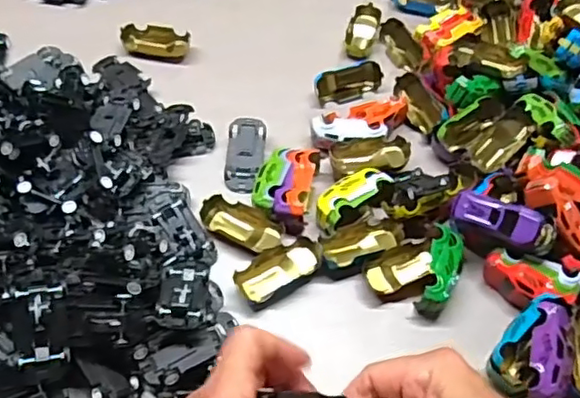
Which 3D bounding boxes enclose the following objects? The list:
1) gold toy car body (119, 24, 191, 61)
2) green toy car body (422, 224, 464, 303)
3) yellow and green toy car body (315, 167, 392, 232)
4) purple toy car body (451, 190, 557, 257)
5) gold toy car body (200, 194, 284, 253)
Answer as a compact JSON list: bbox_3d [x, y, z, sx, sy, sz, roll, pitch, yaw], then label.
[{"bbox_3d":[-0.126,-0.146,0.566,0.062,0.014,0.034,5,54,0],"label":"gold toy car body"},{"bbox_3d":[0.109,0.050,0.431,0.023,0.025,0.060,15,55,7],"label":"green toy car body"},{"bbox_3d":[0.047,-0.002,0.464,0.063,0.022,0.027,-34,63,-25],"label":"yellow and green toy car body"},{"bbox_3d":[0.150,0.016,0.427,0.070,0.021,0.029,28,87,19],"label":"purple toy car body"},{"bbox_3d":[-0.035,0.019,0.452,0.064,0.015,0.029,25,57,13],"label":"gold toy car body"}]

